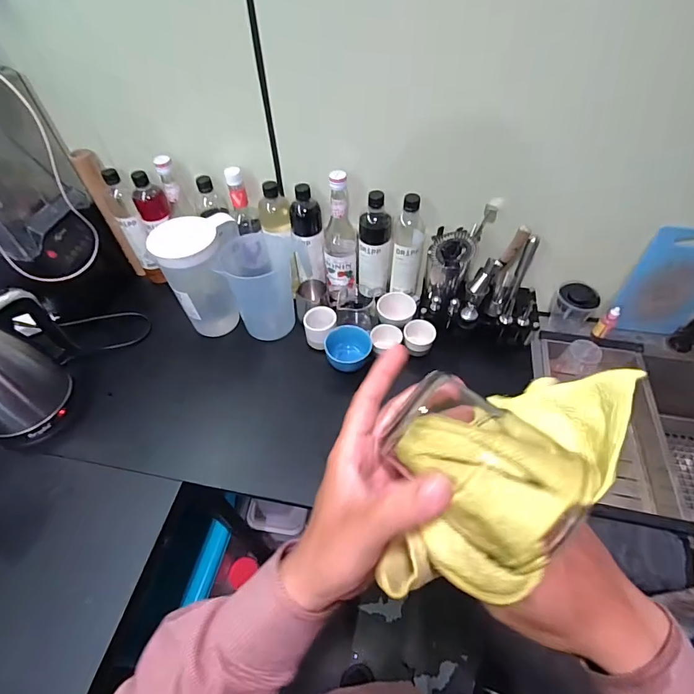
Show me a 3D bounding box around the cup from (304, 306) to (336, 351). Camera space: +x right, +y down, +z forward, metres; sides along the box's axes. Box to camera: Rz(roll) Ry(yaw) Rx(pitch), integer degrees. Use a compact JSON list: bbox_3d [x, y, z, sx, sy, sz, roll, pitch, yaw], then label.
[{"bbox_3d":[-0.057,-0.041,0.830,0.060,0.072,0.060,-1,52,1],"label":"cup"}]

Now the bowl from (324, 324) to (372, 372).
[{"bbox_3d":[0.002,0.000,0.802,0.091,0.041,0.088,-8,52,-5],"label":"bowl"}]

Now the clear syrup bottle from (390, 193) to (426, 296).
[{"bbox_3d":[0.125,-0.202,0.800,0.064,0.218,0.067,5,52,5],"label":"clear syrup bottle"}]

